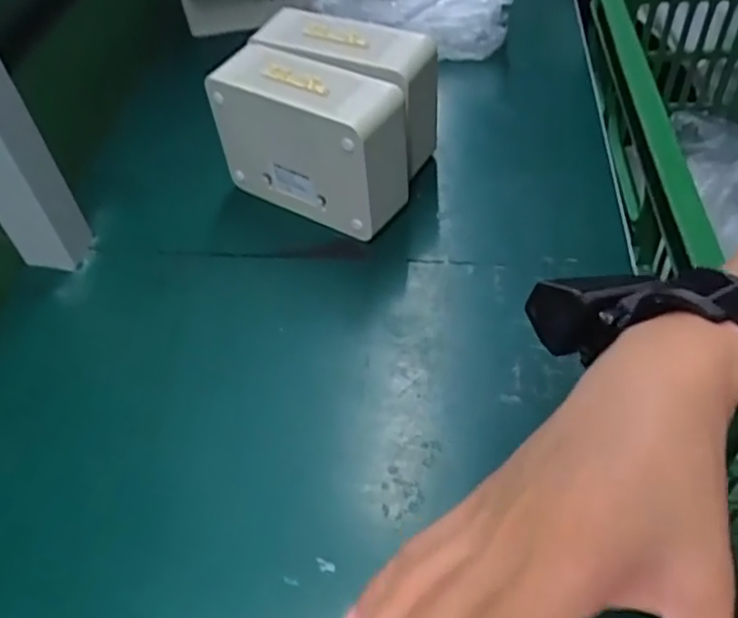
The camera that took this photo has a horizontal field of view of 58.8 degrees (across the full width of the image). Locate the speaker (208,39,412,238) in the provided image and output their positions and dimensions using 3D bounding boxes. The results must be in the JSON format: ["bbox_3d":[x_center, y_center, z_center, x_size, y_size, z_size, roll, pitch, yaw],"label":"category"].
[{"bbox_3d":[-0.044,-0.123,0.488,0.142,0.106,0.059,23,55,23],"label":"speaker"}]

